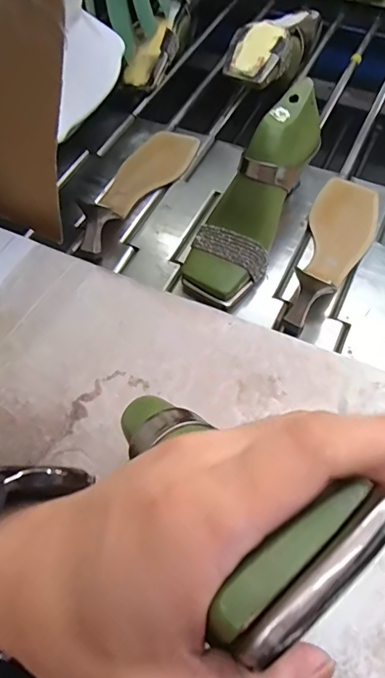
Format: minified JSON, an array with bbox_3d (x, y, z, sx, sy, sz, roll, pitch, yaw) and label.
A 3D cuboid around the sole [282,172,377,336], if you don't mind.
[{"bbox_3d":[0.161,-0.110,0.529,0.073,0.054,0.238,18,62,12],"label":"sole"}]

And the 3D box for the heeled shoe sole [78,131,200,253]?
[{"bbox_3d":[-0.076,-0.201,0.588,0.075,0.048,0.244,27,64,16],"label":"heeled shoe sole"}]

